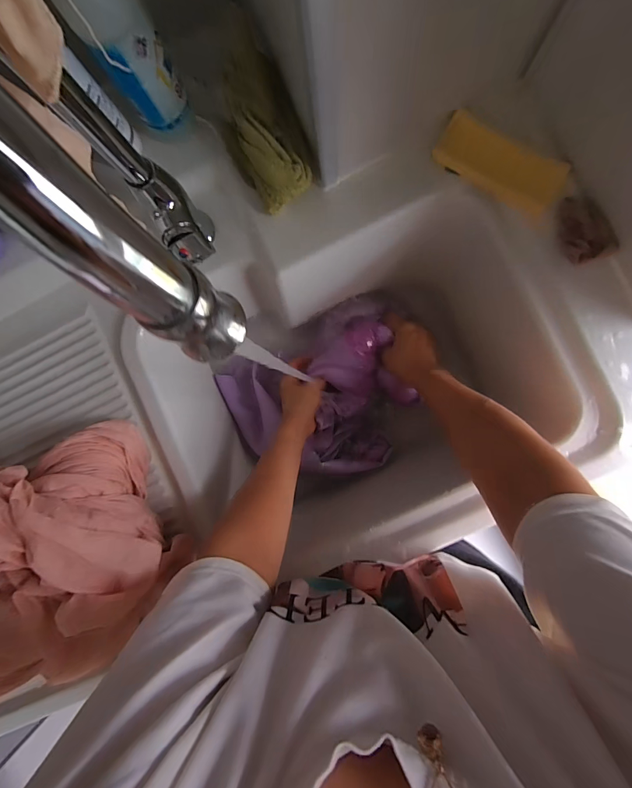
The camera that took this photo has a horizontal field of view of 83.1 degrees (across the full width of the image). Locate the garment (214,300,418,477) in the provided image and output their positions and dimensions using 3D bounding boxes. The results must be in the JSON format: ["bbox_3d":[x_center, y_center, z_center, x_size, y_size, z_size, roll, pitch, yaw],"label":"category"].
[{"bbox_3d":[0.005,0.012,0.559,0.279,0.103,0.233,-24,87,7],"label":"garment"}]

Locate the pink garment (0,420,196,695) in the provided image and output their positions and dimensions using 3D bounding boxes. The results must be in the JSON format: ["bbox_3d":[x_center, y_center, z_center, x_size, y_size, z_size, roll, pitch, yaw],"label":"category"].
[{"bbox_3d":[-0.293,0.167,0.376,0.266,0.163,0.208,-29,88,5],"label":"pink garment"}]

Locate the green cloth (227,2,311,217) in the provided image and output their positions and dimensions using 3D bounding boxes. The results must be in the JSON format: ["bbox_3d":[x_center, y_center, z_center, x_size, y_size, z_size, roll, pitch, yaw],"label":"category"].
[{"bbox_3d":[-0.054,-0.277,0.360,0.072,0.048,0.167,-14,105,7],"label":"green cloth"}]

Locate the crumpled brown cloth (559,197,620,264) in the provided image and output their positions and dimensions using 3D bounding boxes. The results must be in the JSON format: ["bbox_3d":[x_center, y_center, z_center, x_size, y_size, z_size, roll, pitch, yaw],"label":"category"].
[{"bbox_3d":[0.274,-0.169,0.367,0.040,0.020,0.068,-23,89,5],"label":"crumpled brown cloth"}]

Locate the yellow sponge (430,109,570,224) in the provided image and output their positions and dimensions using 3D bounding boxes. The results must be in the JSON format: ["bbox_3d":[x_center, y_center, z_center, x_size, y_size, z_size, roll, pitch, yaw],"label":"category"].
[{"bbox_3d":[0.193,-0.242,0.378,0.133,0.027,0.052,32,93,4],"label":"yellow sponge"}]

